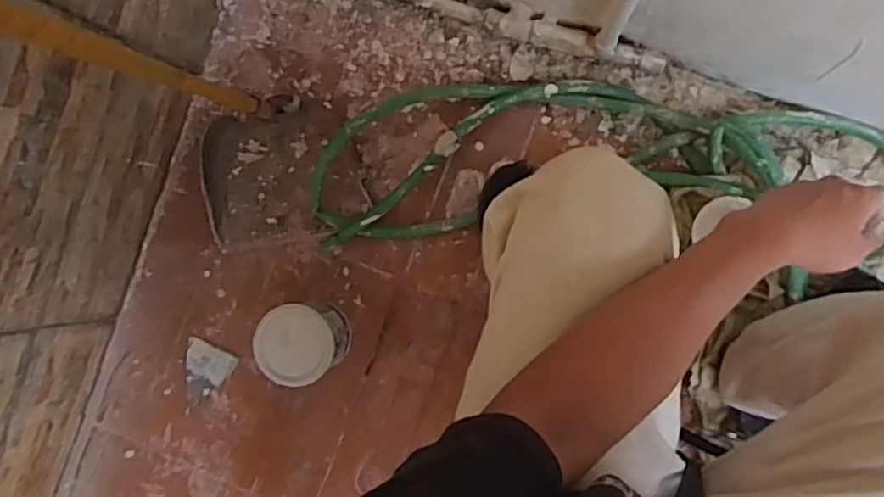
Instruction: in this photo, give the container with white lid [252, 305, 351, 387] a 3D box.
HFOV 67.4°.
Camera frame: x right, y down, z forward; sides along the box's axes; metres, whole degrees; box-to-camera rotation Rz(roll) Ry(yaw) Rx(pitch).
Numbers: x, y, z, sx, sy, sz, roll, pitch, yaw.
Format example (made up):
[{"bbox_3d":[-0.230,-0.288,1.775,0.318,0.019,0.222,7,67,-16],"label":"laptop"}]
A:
[{"bbox_3d":[-0.197,0.134,0.961,0.109,0.113,0.106,0,90,9],"label":"container with white lid"}]

